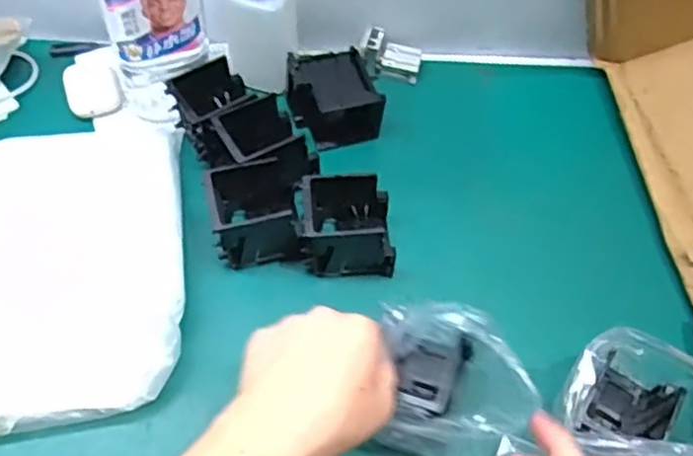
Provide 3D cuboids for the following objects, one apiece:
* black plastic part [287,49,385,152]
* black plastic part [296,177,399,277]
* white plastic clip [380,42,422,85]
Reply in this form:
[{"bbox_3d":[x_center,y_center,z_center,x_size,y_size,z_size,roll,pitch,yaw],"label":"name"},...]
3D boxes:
[{"bbox_3d":[-0.011,-0.113,0.635,0.072,0.060,0.074,-19,63,-14],"label":"black plastic part"},{"bbox_3d":[0.000,-0.003,0.560,0.075,0.069,0.060,-3,60,-6],"label":"black plastic part"},{"bbox_3d":[0.054,-0.162,0.684,0.036,0.019,0.029,15,60,5],"label":"white plastic clip"}]

